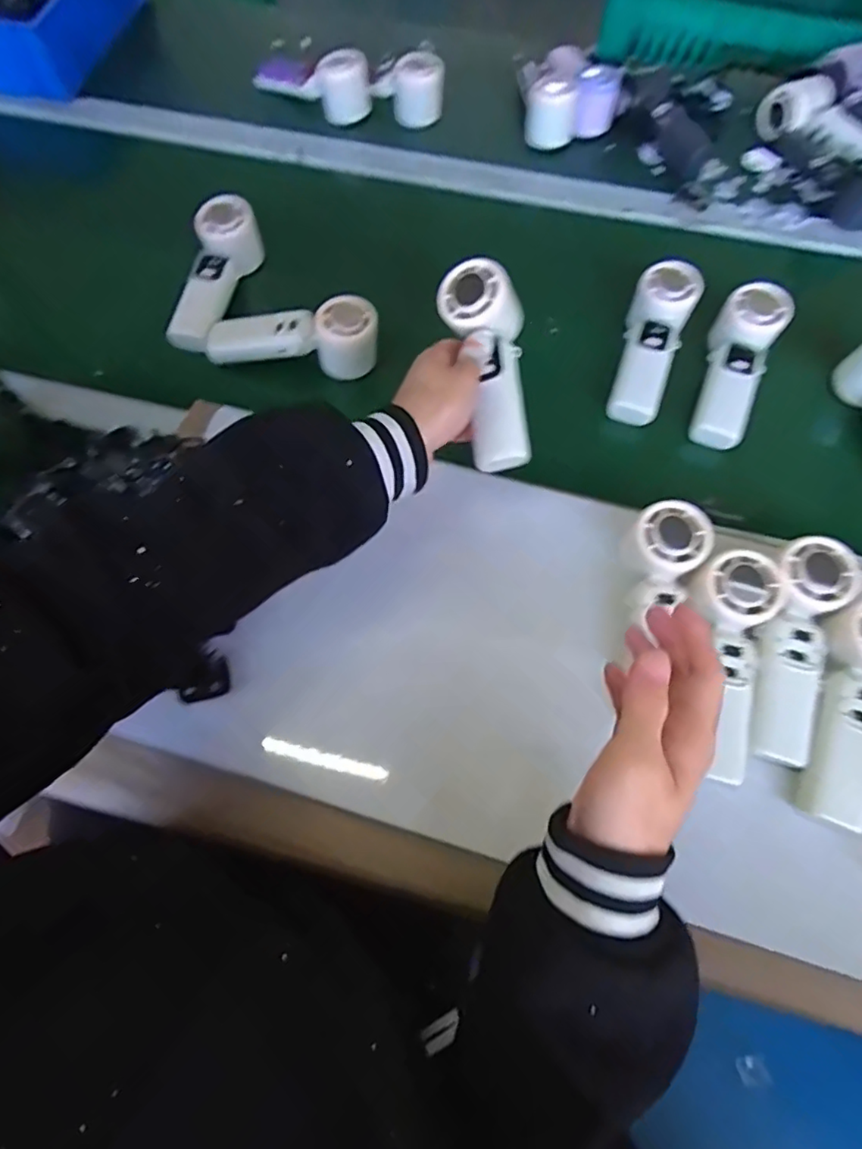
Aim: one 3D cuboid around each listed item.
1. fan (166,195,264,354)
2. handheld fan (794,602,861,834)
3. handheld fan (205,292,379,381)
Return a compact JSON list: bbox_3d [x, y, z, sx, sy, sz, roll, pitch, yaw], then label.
[{"bbox_3d":[-0.230,-0.310,0.610,0.055,0.047,0.159,17,82,7],"label":"fan"},{"bbox_3d":[0.300,0.093,0.409,0.050,0.028,0.162,23,82,9],"label":"handheld fan"},{"bbox_3d":[-0.135,-0.237,0.576,0.166,0.061,0.047,1,66,0],"label":"handheld fan"}]

